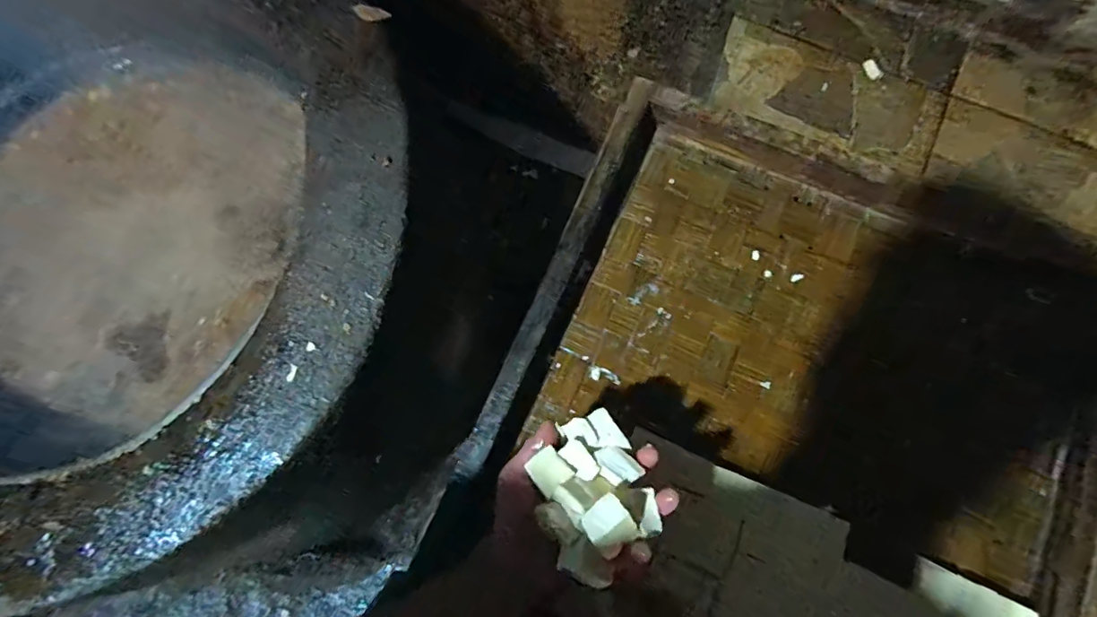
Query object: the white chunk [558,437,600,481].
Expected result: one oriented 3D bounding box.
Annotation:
[{"bbox_3d":[0.026,0.124,0.413,0.036,0.004,0.020,39,61,21],"label":"white chunk"}]

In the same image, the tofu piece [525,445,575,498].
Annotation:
[{"bbox_3d":[0.001,0.131,0.408,0.028,0.010,0.030,-39,79,-7],"label":"tofu piece"}]

